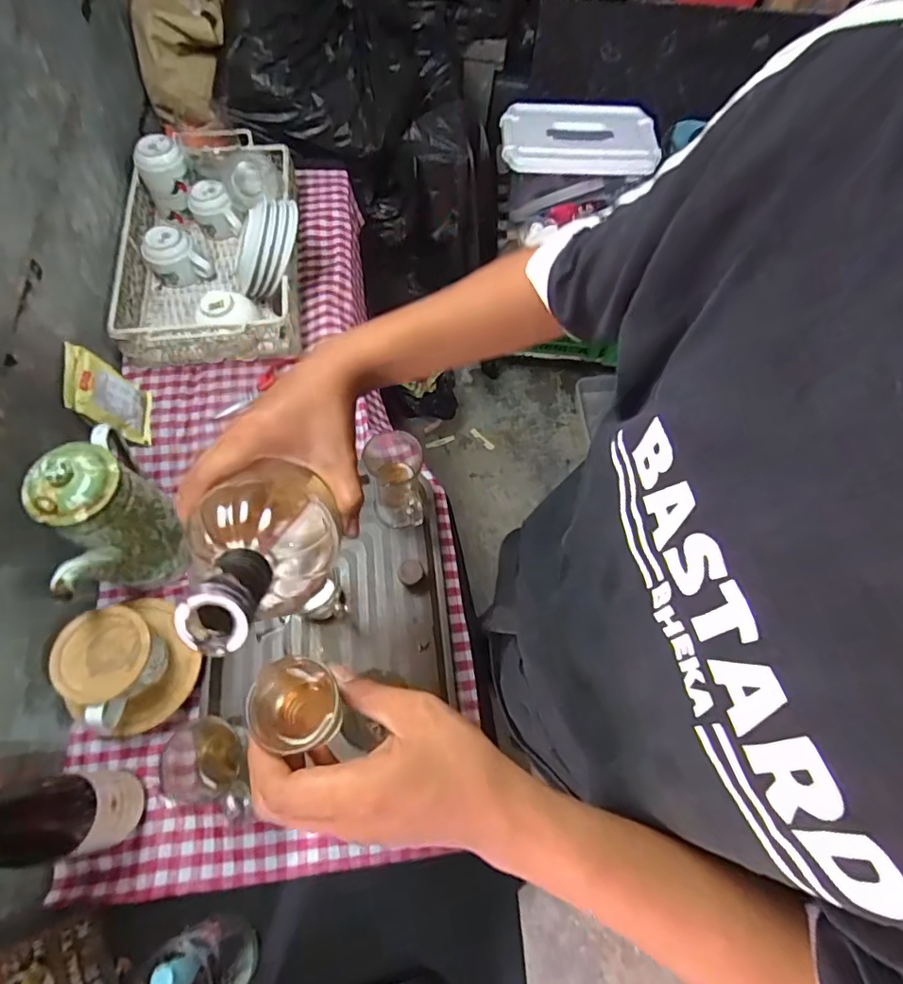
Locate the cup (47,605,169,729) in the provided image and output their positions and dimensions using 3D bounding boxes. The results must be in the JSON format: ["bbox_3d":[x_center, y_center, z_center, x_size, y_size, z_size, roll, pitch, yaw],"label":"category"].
[{"bbox_3d":[-0.378,0.192,0.615,0.099,0.082,0.100,1,64,-2],"label":"cup"}]

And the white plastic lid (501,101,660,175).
[{"bbox_3d":[0.328,-0.926,1.414,0.395,0.064,0.248,-3,64,-4],"label":"white plastic lid"}]

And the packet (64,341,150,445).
[{"bbox_3d":[-0.470,-0.133,0.746,0.016,0.130,0.098,-15,66,20],"label":"packet"}]

